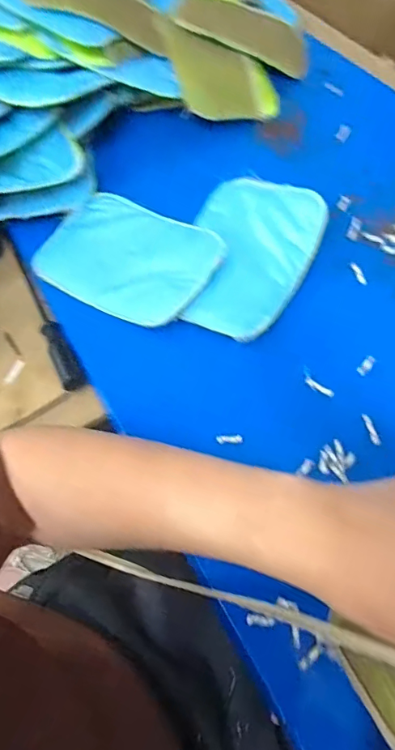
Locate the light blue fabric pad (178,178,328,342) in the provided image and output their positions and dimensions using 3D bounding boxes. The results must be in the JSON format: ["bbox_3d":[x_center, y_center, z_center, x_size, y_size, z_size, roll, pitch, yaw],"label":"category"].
[{"bbox_3d":[0.049,-0.134,0.504,0.141,0.032,0.194,23,69,13],"label":"light blue fabric pad"}]

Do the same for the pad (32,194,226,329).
[{"bbox_3d":[-0.079,-0.136,0.522,0.196,0.012,0.145,27,70,15],"label":"pad"}]

